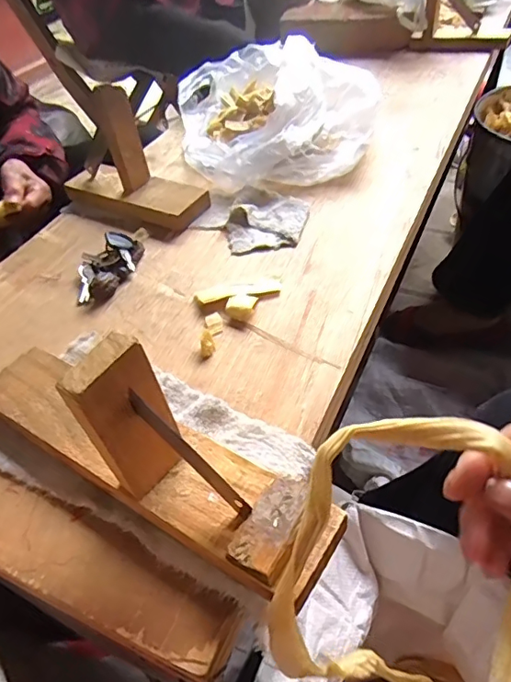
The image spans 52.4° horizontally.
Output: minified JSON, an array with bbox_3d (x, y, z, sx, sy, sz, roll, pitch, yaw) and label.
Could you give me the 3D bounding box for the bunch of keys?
[{"bbox_3d":[-0.145,-0.082,0.516,0.053,0.023,0.113,0,44,7],"label":"bunch of keys"}]

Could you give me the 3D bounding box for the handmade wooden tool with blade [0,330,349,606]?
[{"bbox_3d":[-0.066,0.047,0.302,0.240,0.128,0.067,23,51,27],"label":"handmade wooden tool with blade"}]

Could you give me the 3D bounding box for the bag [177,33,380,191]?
[{"bbox_3d":[0.018,-0.318,0.680,0.242,0.087,0.320,-7,44,0],"label":"bag"}]

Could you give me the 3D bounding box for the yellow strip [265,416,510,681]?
[{"bbox_3d":[0.067,0.104,0.249,0.124,0.034,0.131,-3,83,15],"label":"yellow strip"}]

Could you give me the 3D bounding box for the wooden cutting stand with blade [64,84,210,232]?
[{"bbox_3d":[-0.142,-0.203,0.561,0.176,0.127,0.061,21,50,26],"label":"wooden cutting stand with blade"}]

